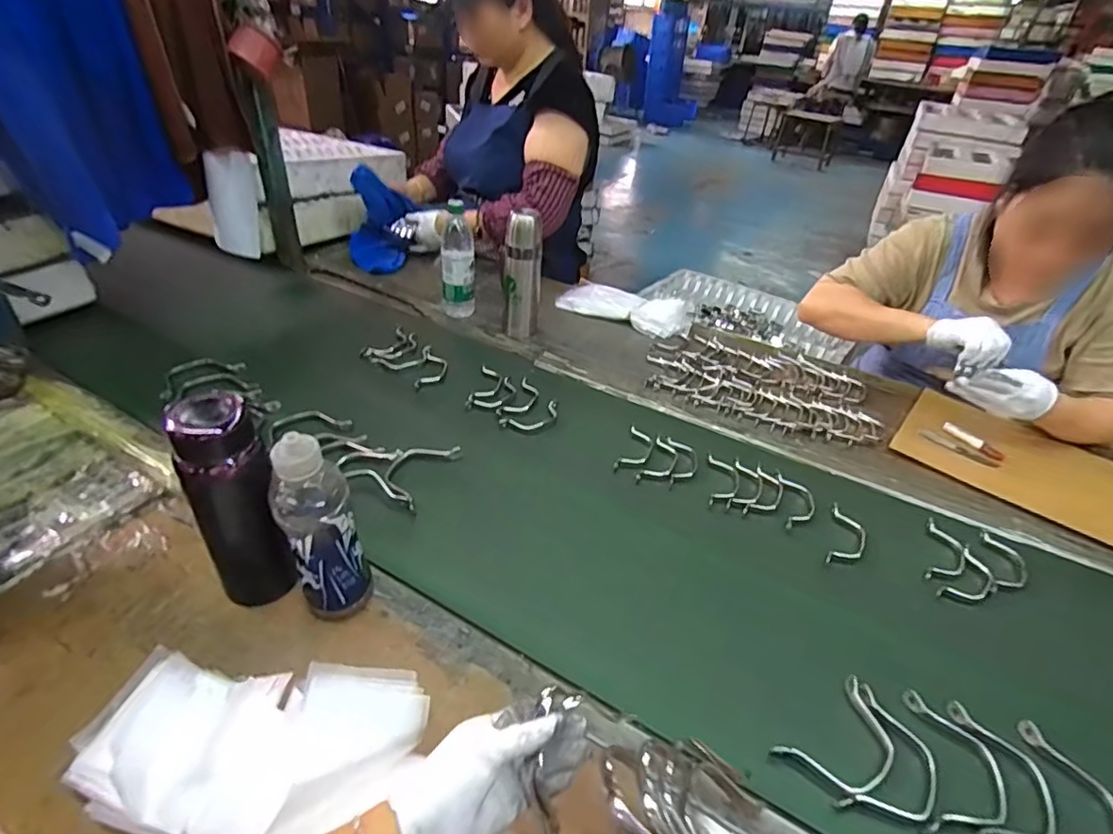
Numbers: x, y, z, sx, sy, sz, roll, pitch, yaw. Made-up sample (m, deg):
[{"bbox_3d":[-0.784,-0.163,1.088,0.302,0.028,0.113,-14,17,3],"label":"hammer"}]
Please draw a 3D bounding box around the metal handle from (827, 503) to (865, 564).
[{"bbox_3d":[0.377,0.153,0.750,0.042,0.005,0.104,18,39,18],"label":"metal handle"}]

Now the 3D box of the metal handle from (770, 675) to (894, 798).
[{"bbox_3d":[0.270,0.305,0.541,0.123,0.010,0.072,-20,43,-29],"label":"metal handle"}]

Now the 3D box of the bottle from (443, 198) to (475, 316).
[{"bbox_3d":[-0.198,-0.309,1.156,0.066,0.210,0.063,-5,37,-12],"label":"bottle"}]

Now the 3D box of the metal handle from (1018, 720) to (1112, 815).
[{"bbox_3d":[0.456,0.340,0.514,0.071,0.005,0.126,19,39,20],"label":"metal handle"}]

